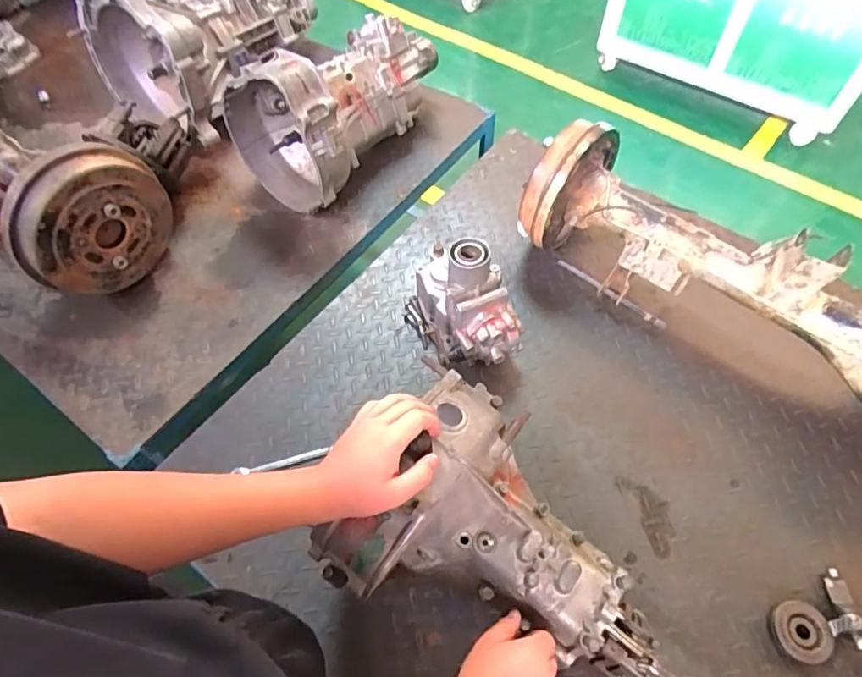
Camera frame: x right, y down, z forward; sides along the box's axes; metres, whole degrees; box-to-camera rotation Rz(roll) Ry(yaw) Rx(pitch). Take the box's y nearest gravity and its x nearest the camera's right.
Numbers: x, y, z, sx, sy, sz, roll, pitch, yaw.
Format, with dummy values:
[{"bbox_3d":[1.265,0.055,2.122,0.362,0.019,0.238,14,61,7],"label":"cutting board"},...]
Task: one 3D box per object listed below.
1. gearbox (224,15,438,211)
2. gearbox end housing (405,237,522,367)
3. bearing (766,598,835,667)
[{"bbox_3d":[-0.208,-0.512,1.122,0.283,0.293,0.440,23,60,14],"label":"gearbox"},{"bbox_3d":[0.048,-0.060,0.895,0.141,0.190,0.221,-25,61,-16],"label":"gearbox end housing"},{"bbox_3d":[0.487,0.388,0.710,0.076,0.016,0.072,0,57,-1],"label":"bearing"}]

